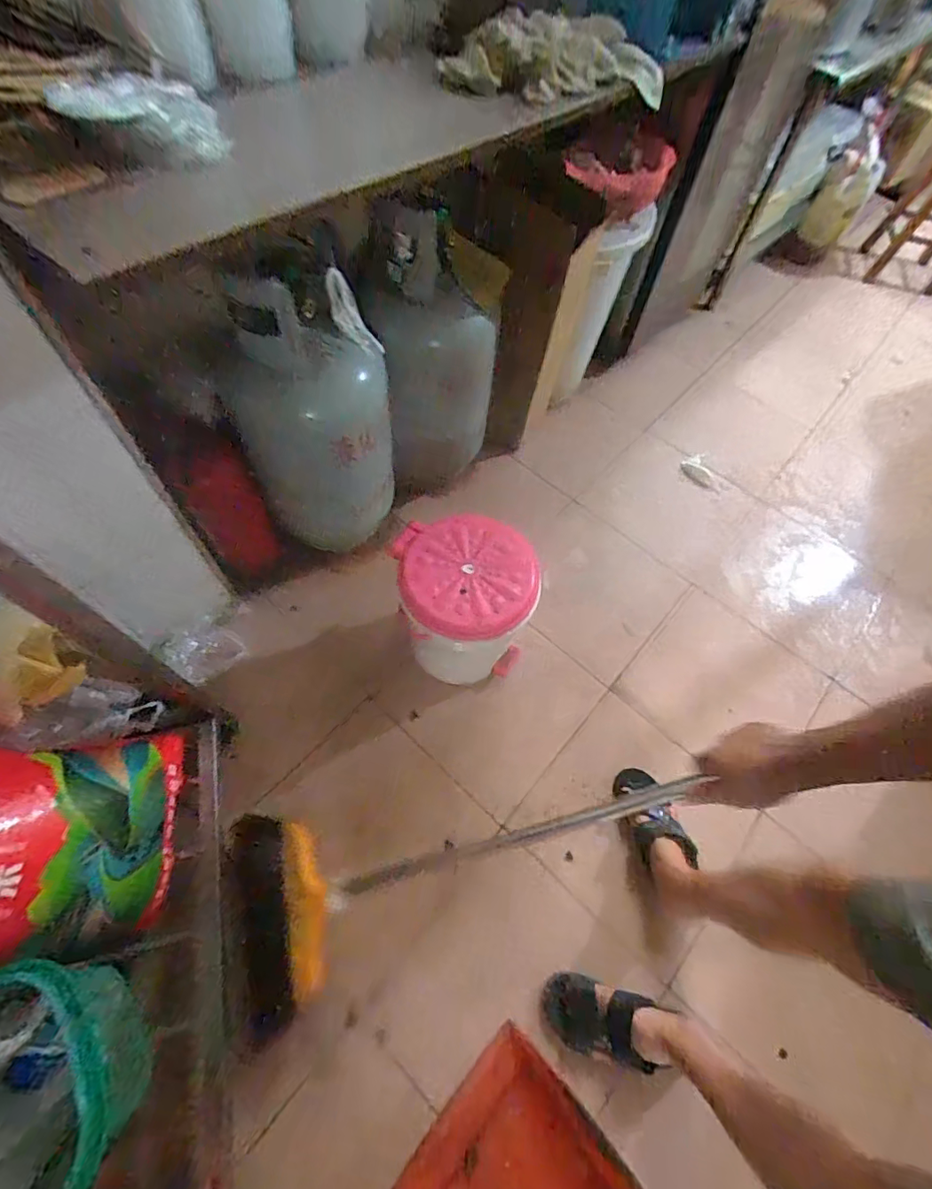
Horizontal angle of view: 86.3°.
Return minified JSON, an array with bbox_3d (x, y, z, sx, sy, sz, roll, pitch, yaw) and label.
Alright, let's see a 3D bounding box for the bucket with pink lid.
[{"bbox_3d":[0.000,0.029,1.096,0.276,0.351,0.266,11,61,1],"label":"bucket with pink lid"}]

